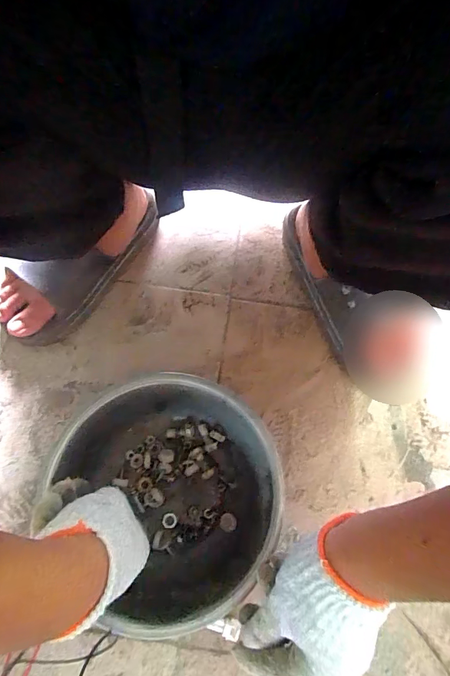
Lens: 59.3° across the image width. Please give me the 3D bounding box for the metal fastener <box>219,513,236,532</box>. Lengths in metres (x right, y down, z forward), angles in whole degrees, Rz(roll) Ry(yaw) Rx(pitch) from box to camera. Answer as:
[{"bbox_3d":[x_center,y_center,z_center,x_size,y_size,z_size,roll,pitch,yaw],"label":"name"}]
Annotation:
[{"bbox_3d":[0.004,0.204,0.436,0.018,0.006,0.019,-2,63,17],"label":"metal fastener"}]

